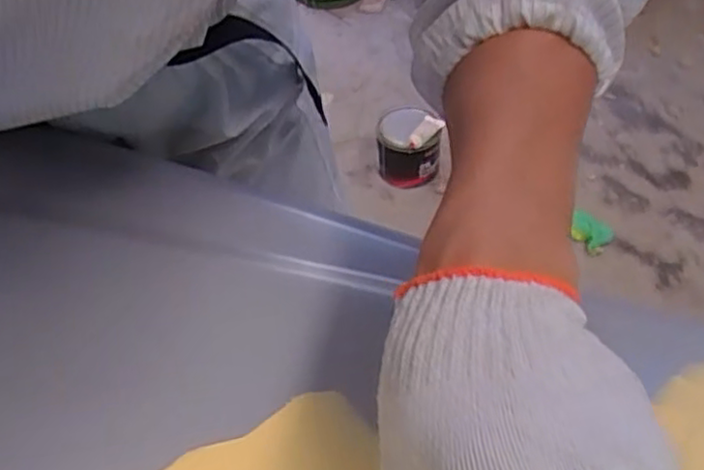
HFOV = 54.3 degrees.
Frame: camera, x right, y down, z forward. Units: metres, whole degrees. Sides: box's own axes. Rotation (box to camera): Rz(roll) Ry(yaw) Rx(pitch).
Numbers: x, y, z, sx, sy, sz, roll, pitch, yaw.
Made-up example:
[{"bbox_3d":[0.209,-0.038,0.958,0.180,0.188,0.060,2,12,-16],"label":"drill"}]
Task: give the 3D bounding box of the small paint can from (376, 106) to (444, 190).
[{"bbox_3d":[0.134,-0.207,1.649,0.147,0.141,0.135,-2,50,2],"label":"small paint can"}]

